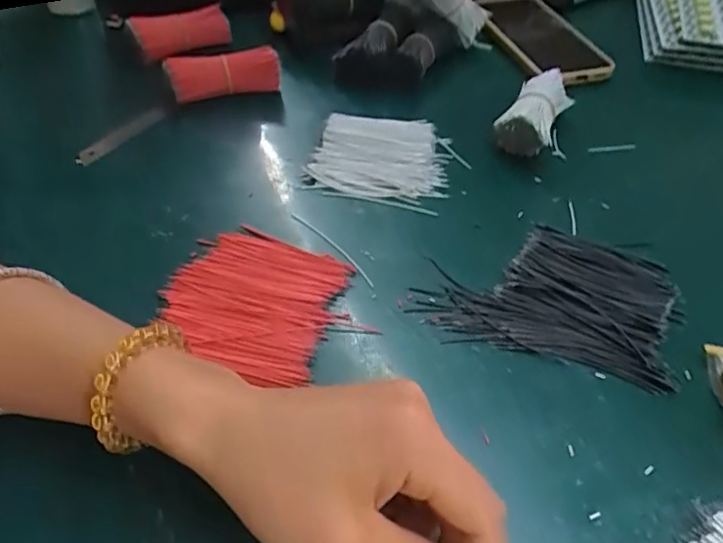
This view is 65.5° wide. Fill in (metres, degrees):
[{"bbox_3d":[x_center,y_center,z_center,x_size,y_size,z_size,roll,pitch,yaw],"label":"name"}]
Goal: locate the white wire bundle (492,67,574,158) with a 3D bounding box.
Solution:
[{"bbox_3d":[0.141,-0.123,0.459,0.049,0.044,0.100,24,49,20],"label":"white wire bundle"}]

